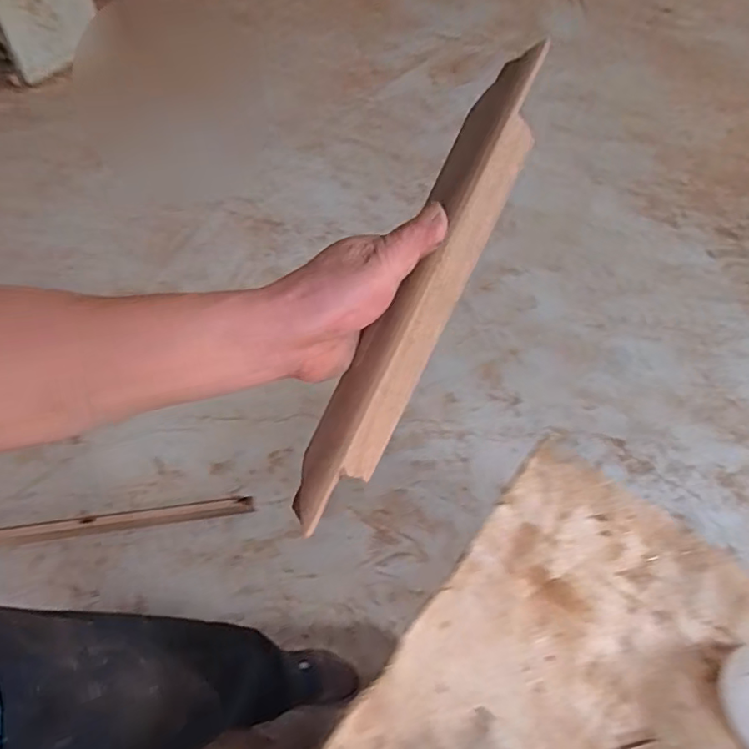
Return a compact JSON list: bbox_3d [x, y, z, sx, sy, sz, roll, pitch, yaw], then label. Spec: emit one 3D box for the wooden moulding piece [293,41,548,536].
[{"bbox_3d":[0.026,-0.048,0.339,0.044,0.024,0.310,27,93,14],"label":"wooden moulding piece"}]

